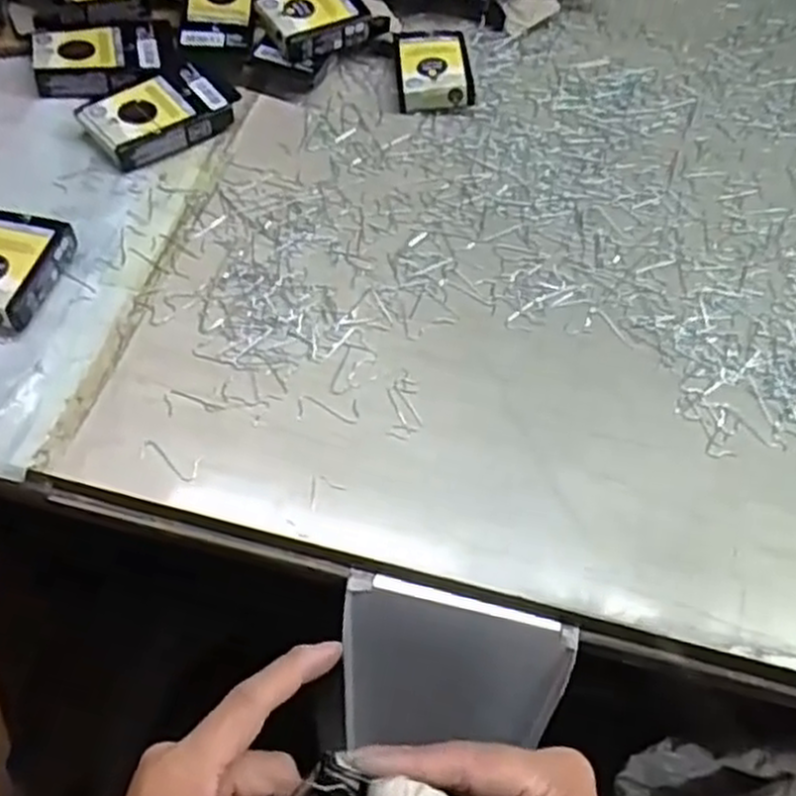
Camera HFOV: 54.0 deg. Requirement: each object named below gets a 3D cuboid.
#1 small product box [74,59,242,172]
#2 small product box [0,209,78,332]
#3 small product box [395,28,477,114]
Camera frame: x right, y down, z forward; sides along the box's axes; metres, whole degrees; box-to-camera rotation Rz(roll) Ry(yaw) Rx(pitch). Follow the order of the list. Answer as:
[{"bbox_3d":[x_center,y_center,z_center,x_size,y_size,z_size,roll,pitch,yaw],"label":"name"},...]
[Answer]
[{"bbox_3d":[-0.164,-0.197,0.543,0.096,0.023,0.058,-35,66,-23],"label":"small product box"},{"bbox_3d":[-0.232,-0.078,0.464,0.055,0.023,0.075,11,57,4],"label":"small product box"},{"bbox_3d":[0.026,-0.246,0.586,0.054,0.022,0.073,-2,58,-5],"label":"small product box"}]

